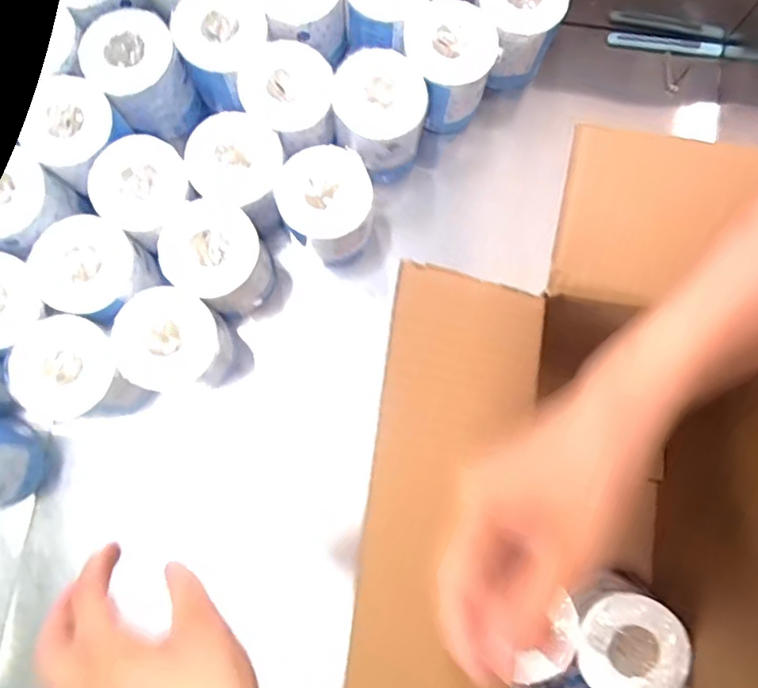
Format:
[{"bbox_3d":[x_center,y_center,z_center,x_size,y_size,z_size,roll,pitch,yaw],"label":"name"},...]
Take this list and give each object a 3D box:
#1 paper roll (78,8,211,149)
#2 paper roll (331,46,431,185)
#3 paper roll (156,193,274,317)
[{"bbox_3d":[-0.262,-0.295,0.671,0.093,0.106,0.096,0,80,0],"label":"paper roll"},{"bbox_3d":[0.001,-0.251,0.669,0.095,0.106,0.095,0,80,0],"label":"paper roll"},{"bbox_3d":[-0.170,-0.087,0.633,0.101,0.099,0.096,30,81,5],"label":"paper roll"}]

